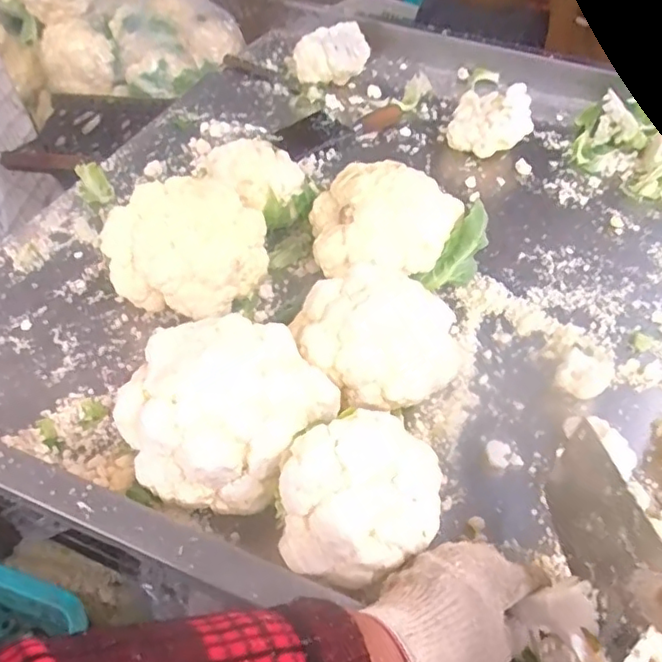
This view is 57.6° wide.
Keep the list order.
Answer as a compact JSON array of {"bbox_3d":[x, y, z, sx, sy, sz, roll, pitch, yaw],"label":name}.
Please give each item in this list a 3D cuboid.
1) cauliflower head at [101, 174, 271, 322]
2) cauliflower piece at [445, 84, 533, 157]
[{"bbox_3d":[-0.164,-0.090,0.687,0.171,0.122,0.129,9,49,5],"label":"cauliflower head"},{"bbox_3d":[0.257,-0.338,0.968,0.126,0.085,0.098,15,49,9],"label":"cauliflower piece"}]

